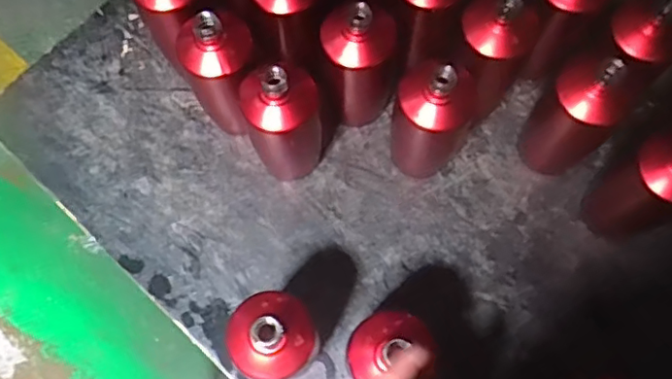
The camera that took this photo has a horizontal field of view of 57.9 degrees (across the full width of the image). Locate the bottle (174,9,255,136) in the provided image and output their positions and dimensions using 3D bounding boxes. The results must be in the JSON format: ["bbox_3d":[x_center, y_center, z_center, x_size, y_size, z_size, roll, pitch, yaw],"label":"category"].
[{"bbox_3d":[-0.124,-0.128,0.699,0.083,0.207,0.068,-26,73,-8],"label":"bottle"}]

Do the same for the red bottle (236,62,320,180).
[{"bbox_3d":[-0.055,-0.072,0.675,0.085,0.205,0.069,-6,73,-3],"label":"red bottle"}]

